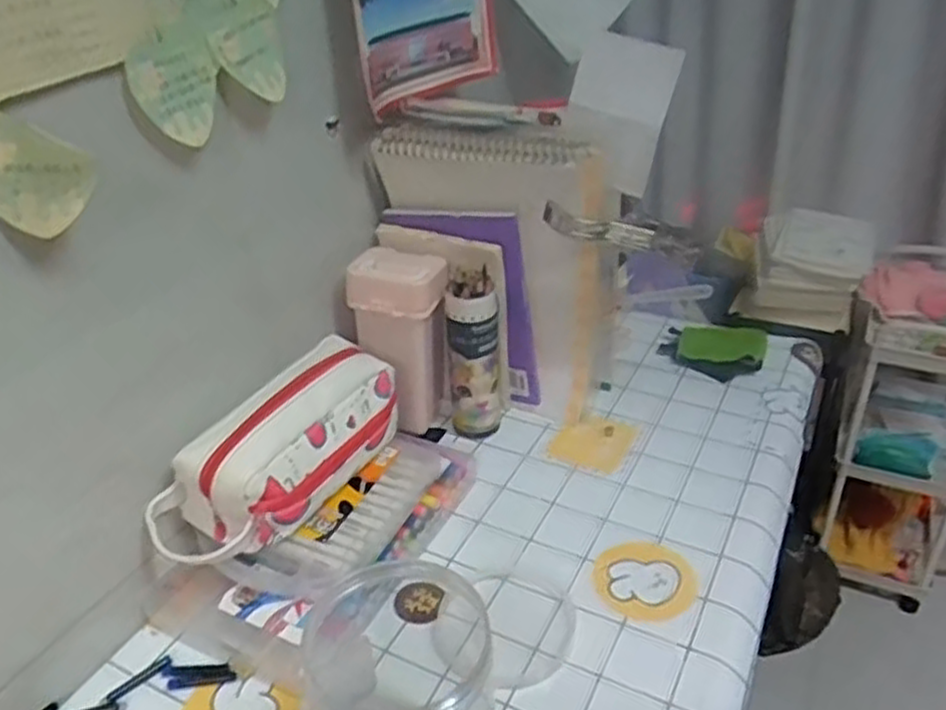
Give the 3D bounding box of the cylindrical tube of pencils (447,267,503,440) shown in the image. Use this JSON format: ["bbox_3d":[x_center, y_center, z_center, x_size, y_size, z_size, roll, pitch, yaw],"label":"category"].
[{"bbox_3d":[0.003,0.001,0.752,0.047,0.168,0.044,-1,32,0],"label":"cylindrical tube of pencils"}]

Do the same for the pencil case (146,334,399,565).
[{"bbox_3d":[-0.146,0.072,0.613,0.090,0.094,0.214,22,39,34],"label":"pencil case"}]

